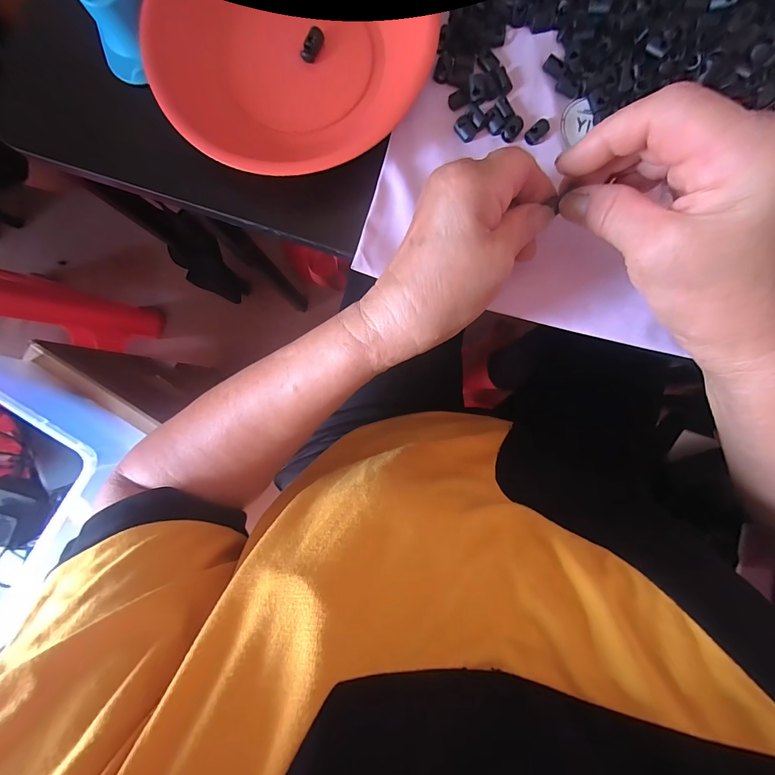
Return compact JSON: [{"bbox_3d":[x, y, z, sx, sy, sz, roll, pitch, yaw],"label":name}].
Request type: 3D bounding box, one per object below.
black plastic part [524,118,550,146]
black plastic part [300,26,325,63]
[{"bbox_3d":[0.104,-0.178,0.244,0.017,0.006,0.011,-41,87,1],"label":"black plastic part"},{"bbox_3d":[-0.053,-0.244,0.251,0.009,0.008,0.022,33,90,3],"label":"black plastic part"}]

